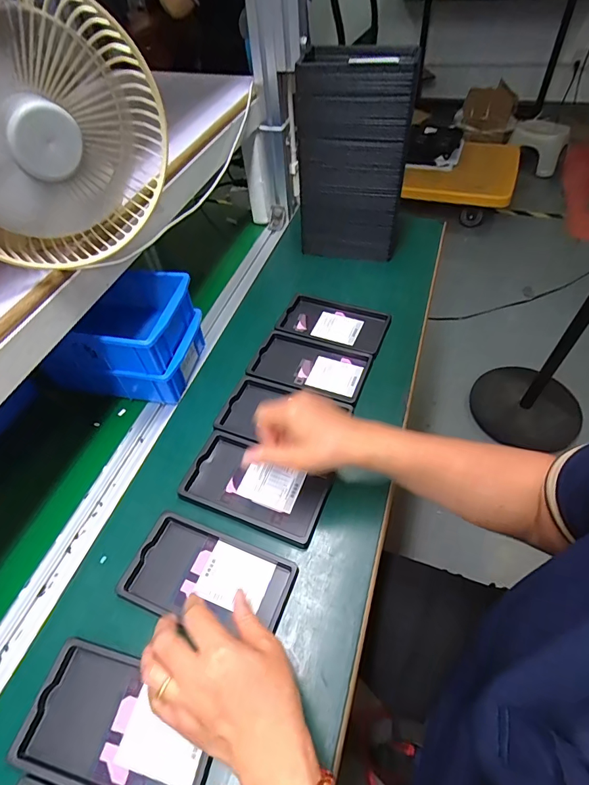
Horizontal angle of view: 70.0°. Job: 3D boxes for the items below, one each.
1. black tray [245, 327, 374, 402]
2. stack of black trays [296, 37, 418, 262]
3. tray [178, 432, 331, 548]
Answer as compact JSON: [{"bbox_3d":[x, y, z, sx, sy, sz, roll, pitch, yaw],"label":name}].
[{"bbox_3d":[0.022,-0.039,0.600,0.157,0.013,0.095,15,54,14],"label":"black tray"},{"bbox_3d":[0.087,-0.365,0.672,0.161,0.281,0.104,2,52,4],"label":"stack of black trays"},{"bbox_3d":[-0.044,0.108,0.490,0.159,0.018,0.093,17,55,15],"label":"tray"}]

